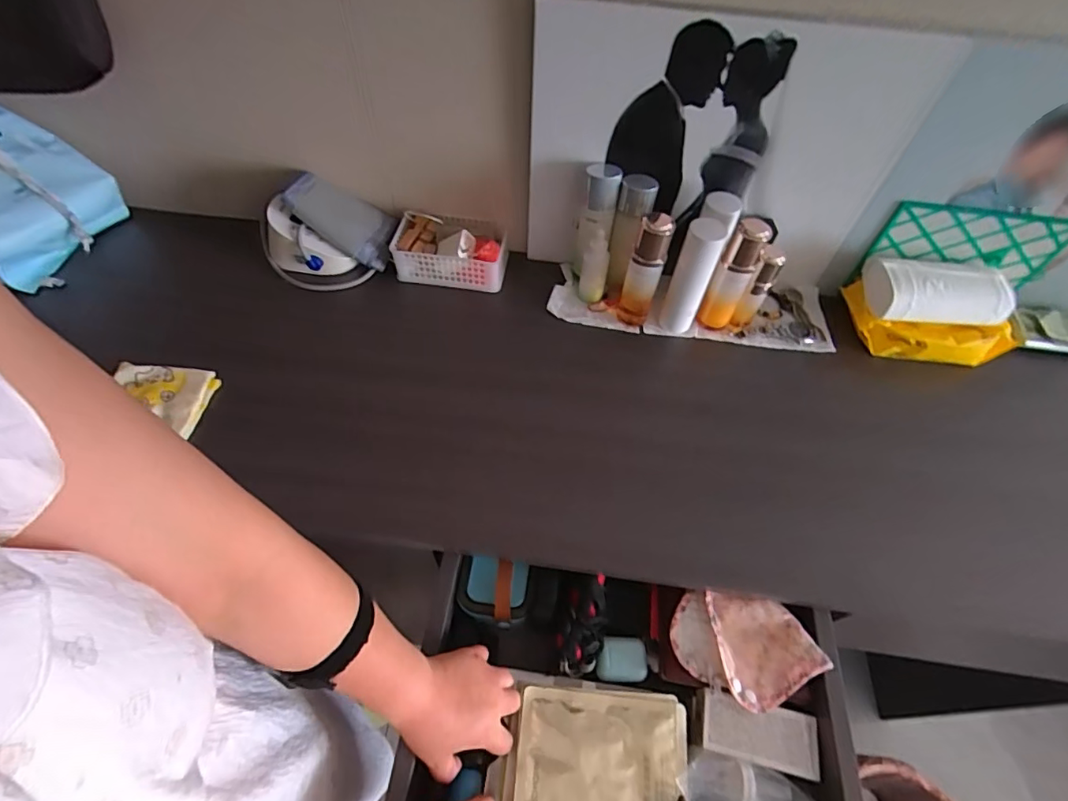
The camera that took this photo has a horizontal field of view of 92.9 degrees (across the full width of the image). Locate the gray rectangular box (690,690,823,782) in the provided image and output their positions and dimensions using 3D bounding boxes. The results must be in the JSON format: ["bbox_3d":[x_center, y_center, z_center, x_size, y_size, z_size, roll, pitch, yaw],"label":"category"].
[{"bbox_3d":[0.221,0.336,0.512,0.115,0.035,0.053,13,56,6],"label":"gray rectangular box"}]

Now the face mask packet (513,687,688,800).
[{"bbox_3d":[0.063,0.351,0.486,0.158,0.022,0.118,6,55,2],"label":"face mask packet"}]

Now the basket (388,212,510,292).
[{"bbox_3d":[-0.118,-0.224,0.752,0.165,0.063,0.104,8,55,3],"label":"basket"}]

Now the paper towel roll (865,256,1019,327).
[{"bbox_3d":[0.526,-0.147,0.663,0.165,0.045,0.092,5,55,1],"label":"paper towel roll"}]

